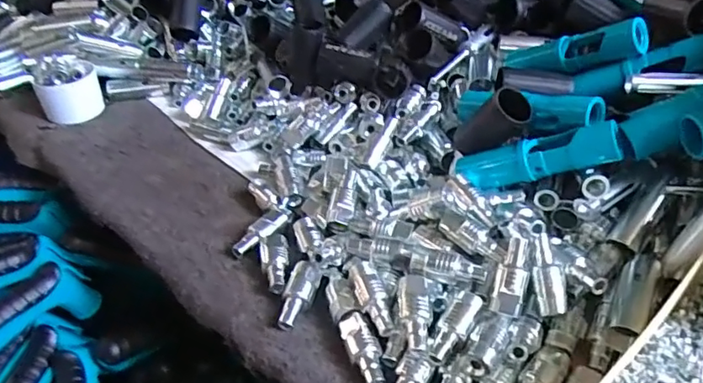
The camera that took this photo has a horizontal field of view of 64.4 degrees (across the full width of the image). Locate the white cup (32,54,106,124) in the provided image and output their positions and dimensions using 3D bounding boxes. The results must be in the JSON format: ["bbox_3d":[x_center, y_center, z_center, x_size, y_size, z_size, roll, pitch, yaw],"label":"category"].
[{"bbox_3d":[-0.317,-0.116,0.626,0.065,0.064,0.066,-21,43,-20],"label":"white cup"}]

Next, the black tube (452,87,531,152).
[{"bbox_3d":[0.107,-0.054,0.447,0.031,0.069,0.035,44,46,-9],"label":"black tube"}]

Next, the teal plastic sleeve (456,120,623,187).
[{"bbox_3d":[0.138,-0.024,0.421,0.117,0.033,0.027,-12,33,29],"label":"teal plastic sleeve"}]

